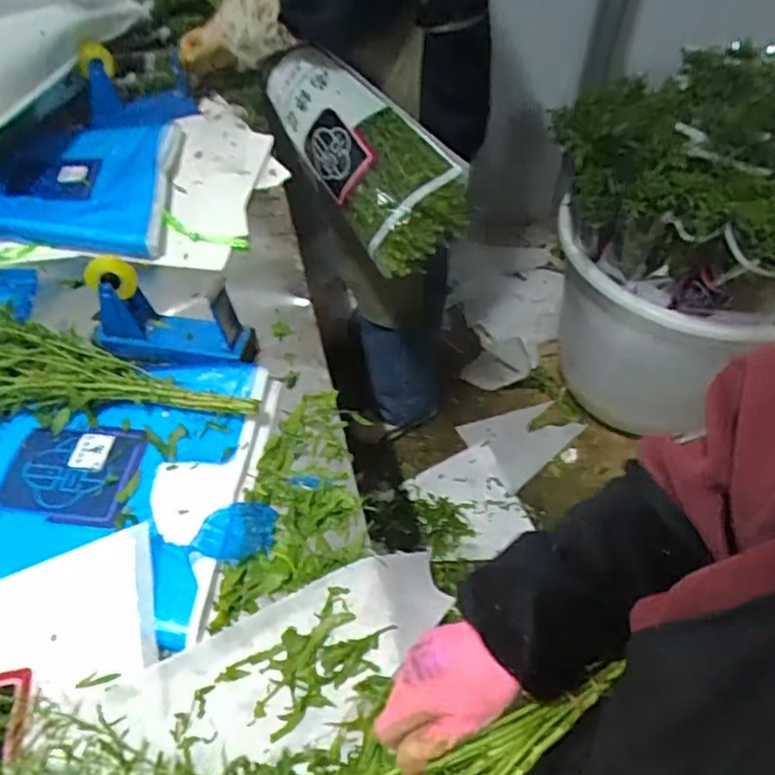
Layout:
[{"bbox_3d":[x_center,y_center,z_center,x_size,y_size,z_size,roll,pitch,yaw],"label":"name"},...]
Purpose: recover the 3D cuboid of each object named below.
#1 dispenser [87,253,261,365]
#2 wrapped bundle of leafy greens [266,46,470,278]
[{"bbox_3d":[-0.269,-0.085,0.799,0.187,0.124,0.082,5,50,4],"label":"dispenser"},{"bbox_3d":[-0.046,-0.371,1.045,0.379,0.191,0.156,48,59,-1],"label":"wrapped bundle of leafy greens"}]

